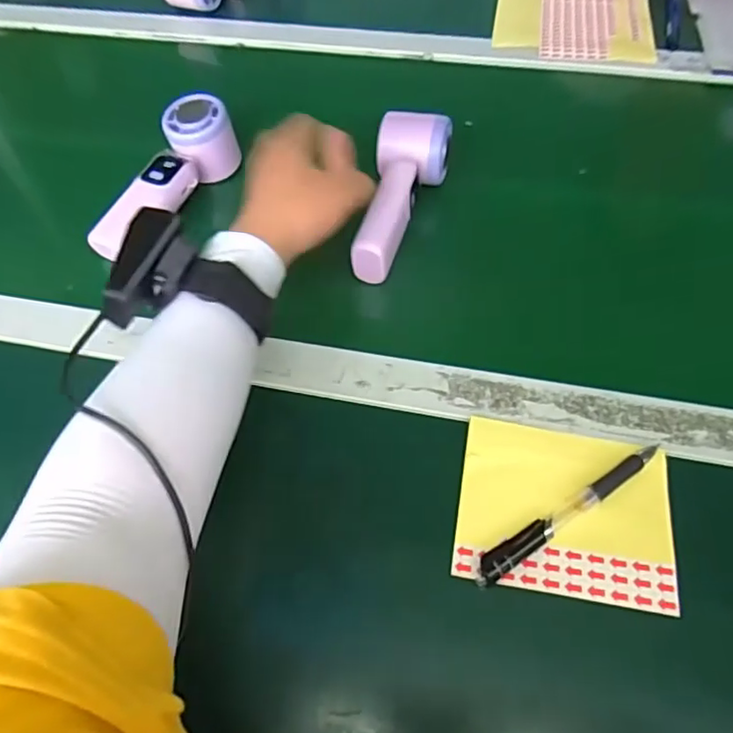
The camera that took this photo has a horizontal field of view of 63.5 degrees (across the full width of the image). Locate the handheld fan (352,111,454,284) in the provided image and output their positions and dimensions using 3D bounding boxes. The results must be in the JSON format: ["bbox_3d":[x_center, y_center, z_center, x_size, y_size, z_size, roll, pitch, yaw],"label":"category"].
[{"bbox_3d":[0.031,-0.140,0.477,0.059,0.045,0.151,7,56,8],"label":"handheld fan"}]

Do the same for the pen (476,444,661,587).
[{"bbox_3d":[0.120,0.083,0.347,0.140,0.010,0.014,-30,59,-16],"label":"pen"}]

